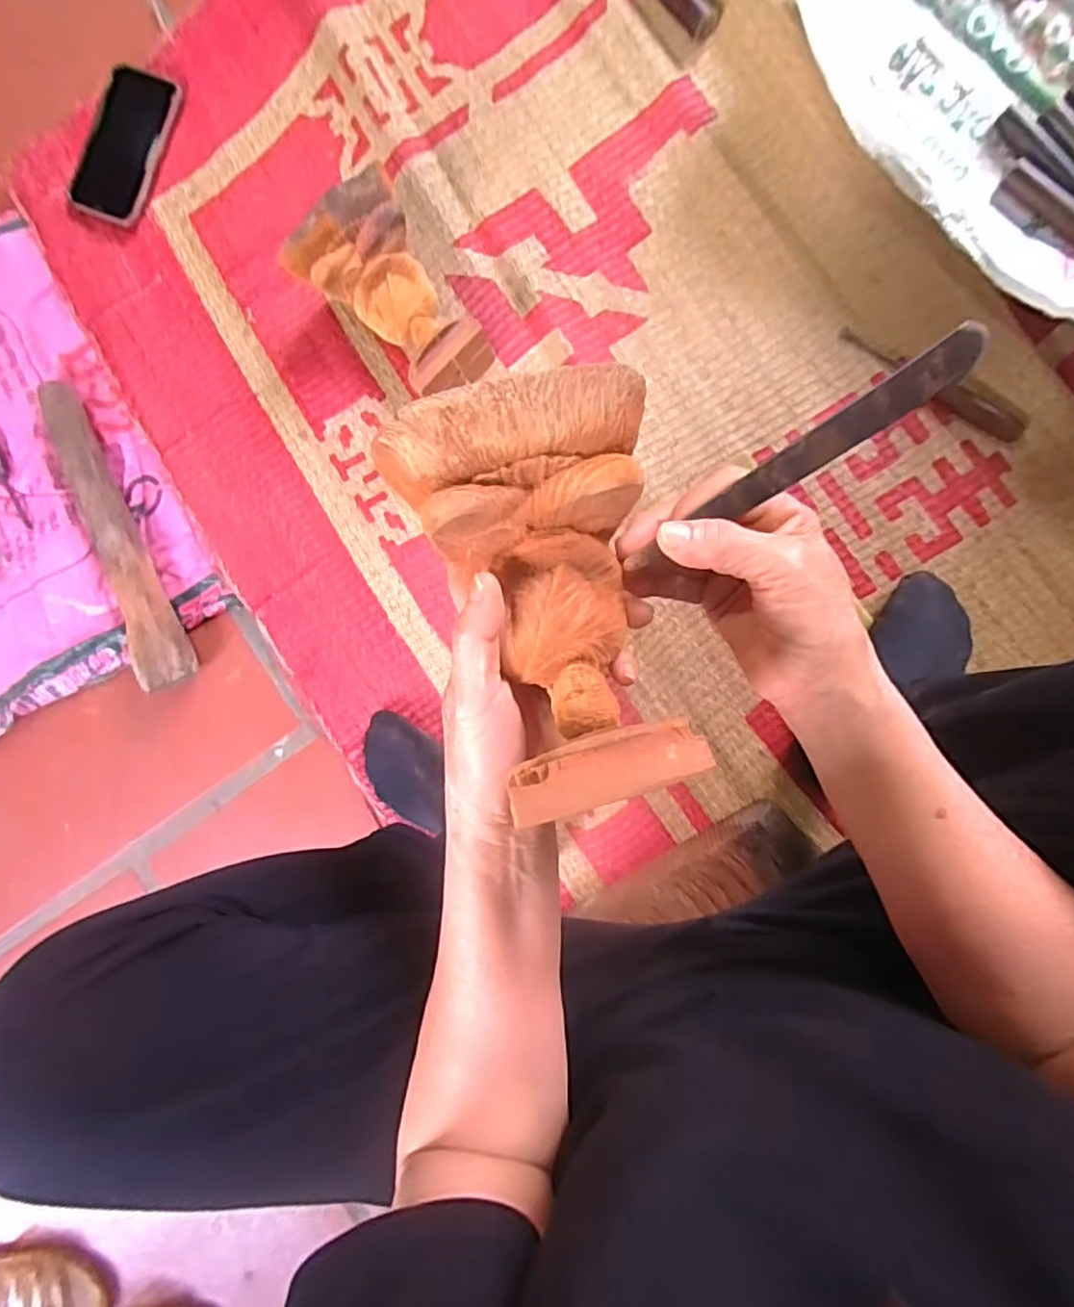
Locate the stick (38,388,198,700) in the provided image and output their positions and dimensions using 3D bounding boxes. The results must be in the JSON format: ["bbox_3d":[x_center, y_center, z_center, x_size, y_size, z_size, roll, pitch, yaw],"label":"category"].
[{"bbox_3d":[-0.431,-0.121,0.665,0.056,0.036,0.330,-23,91,8],"label":"stick"}]

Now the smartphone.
[{"bbox_3d":[-0.410,-0.504,0.658,0.077,0.017,0.147,22,96,5],"label":"smartphone"}]

